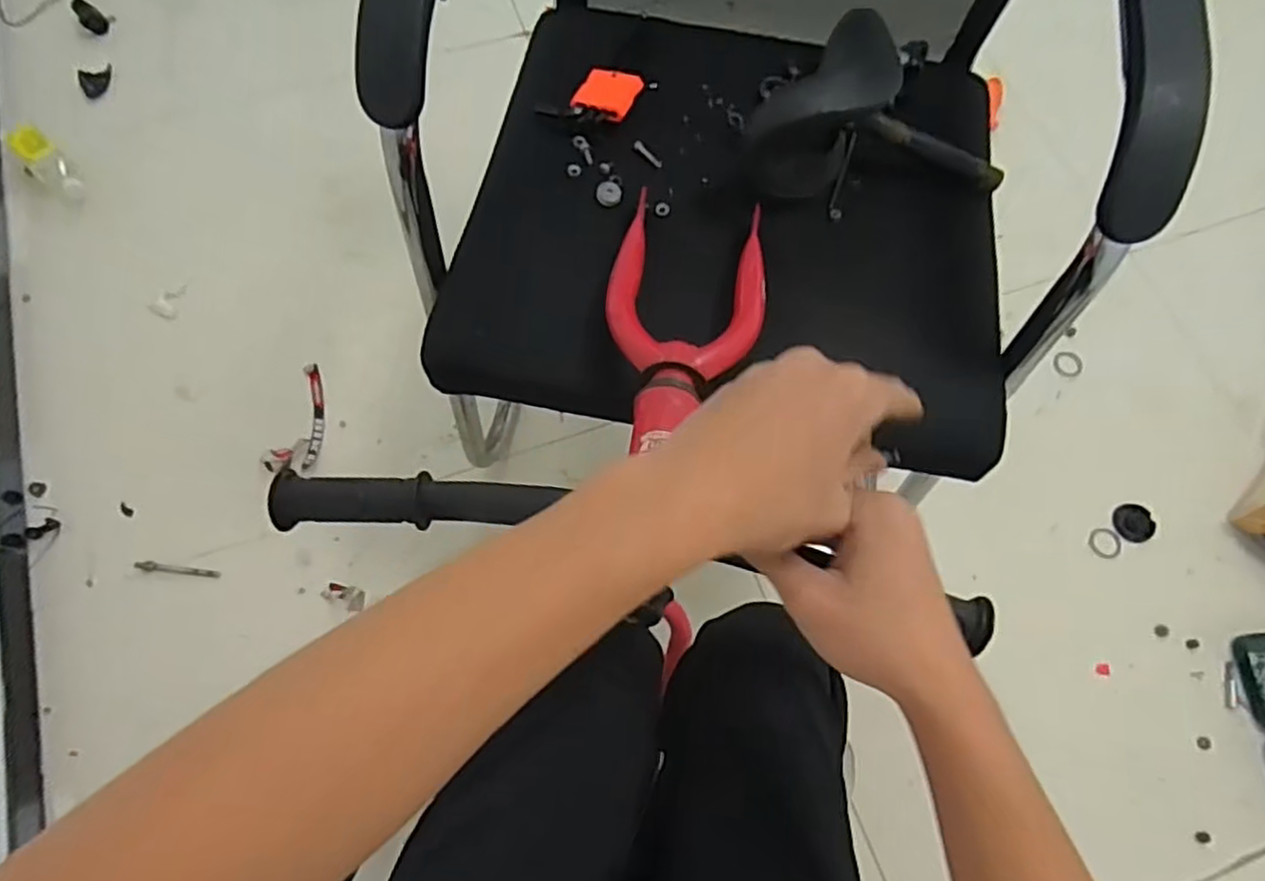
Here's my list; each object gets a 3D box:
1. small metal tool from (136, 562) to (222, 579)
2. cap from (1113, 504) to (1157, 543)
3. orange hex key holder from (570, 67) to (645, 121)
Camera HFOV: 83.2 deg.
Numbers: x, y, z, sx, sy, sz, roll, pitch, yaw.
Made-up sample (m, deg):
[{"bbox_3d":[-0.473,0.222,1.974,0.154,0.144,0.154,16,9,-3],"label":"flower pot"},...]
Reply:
[{"bbox_3d":[-0.603,0.174,0.948,0.114,0.014,0.013,8,69,2],"label":"small metal tool"},{"bbox_3d":[0.711,0.117,1.007,0.053,0.013,0.055,0,69,-1],"label":"cap"},{"bbox_3d":[-0.024,-0.322,0.656,0.052,0.008,0.052,22,70,7],"label":"orange hex key holder"}]

